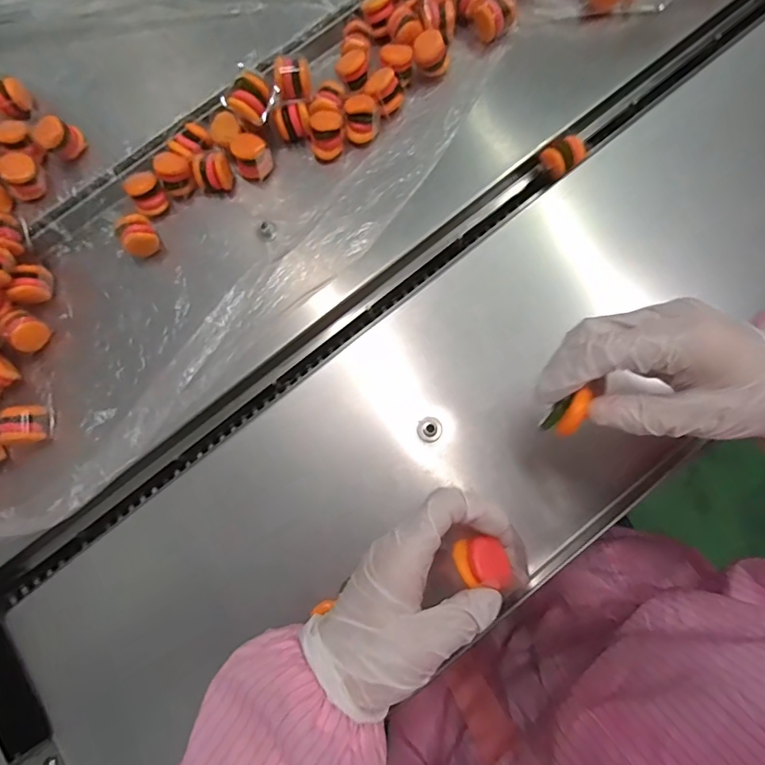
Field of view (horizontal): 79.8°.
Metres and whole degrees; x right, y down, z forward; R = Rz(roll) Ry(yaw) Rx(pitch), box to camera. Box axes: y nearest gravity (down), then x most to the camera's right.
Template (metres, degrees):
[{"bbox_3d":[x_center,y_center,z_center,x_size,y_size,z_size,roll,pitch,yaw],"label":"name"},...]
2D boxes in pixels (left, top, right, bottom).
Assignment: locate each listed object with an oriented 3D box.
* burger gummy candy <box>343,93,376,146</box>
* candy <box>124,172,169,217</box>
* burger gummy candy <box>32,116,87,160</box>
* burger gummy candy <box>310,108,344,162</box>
[{"bbox_3d":[-0.019,-0.237,0.414,0.027,0.027,0.034,-6,76,0],"label":"burger gummy candy"},{"bbox_3d":[-0.214,-0.172,0.416,0.026,0.024,0.030,-24,76,-4],"label":"candy"},{"bbox_3d":[-0.288,-0.219,0.409,0.034,0.028,0.029,-42,78,-8],"label":"burger gummy candy"},{"bbox_3d":[-0.050,-0.225,0.414,0.028,0.028,0.035,-8,76,0],"label":"burger gummy candy"}]

